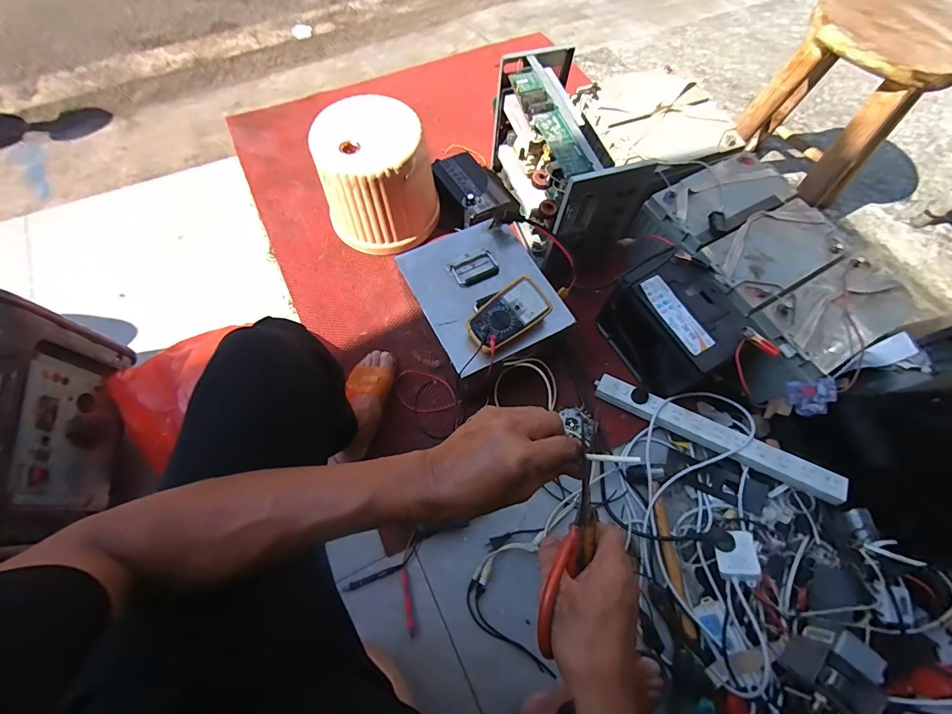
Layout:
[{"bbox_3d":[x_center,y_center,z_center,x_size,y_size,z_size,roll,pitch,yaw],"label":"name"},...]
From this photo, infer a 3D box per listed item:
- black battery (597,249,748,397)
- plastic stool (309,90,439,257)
[{"bbox_3d":[0.422,-0.067,0.906,0.196,0.200,0.244,-35,75,-16],"label":"black battery"},{"bbox_3d":[-0.239,-0.443,1.011,0.268,0.291,0.237,-14,67,-9],"label":"plastic stool"}]

